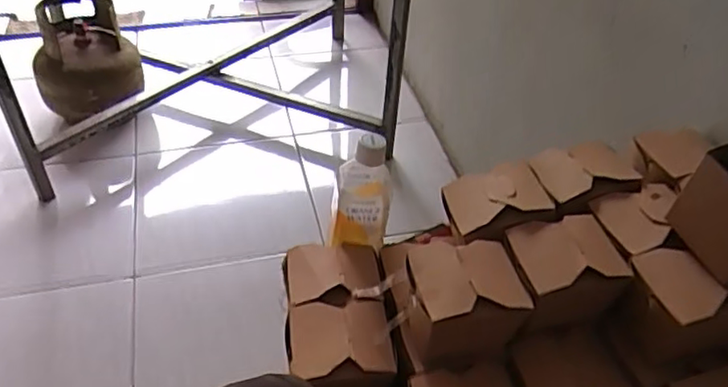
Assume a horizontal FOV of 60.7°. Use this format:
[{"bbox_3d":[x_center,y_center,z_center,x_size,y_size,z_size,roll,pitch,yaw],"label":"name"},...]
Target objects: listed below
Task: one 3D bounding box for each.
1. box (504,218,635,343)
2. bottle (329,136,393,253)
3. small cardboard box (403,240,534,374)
[{"bbox_3d":[0.191,0.082,0.610,0.101,0.081,0.083,-8,44,-12],"label":"box"},{"bbox_3d":[-0.001,-0.007,0.688,0.062,0.120,0.069,8,43,4],"label":"bottle"},{"bbox_3d":[0.091,0.106,0.592,0.104,0.092,0.085,-4,43,-8],"label":"small cardboard box"}]

